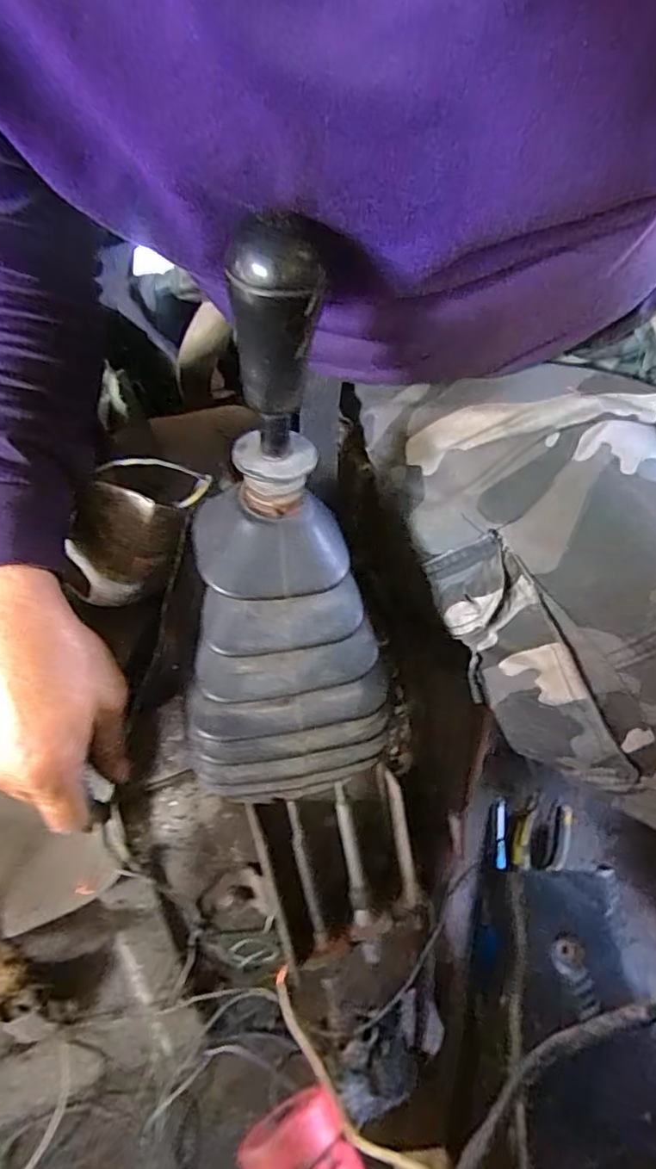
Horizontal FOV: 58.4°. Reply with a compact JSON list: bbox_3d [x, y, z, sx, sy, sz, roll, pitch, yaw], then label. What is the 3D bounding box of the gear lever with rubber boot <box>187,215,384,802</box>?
[{"bbox_3d":[-0.027,-0.011,0.335,0.119,0.288,0.092,-3,25,-7],"label":"gear lever with rubber boot"}]

